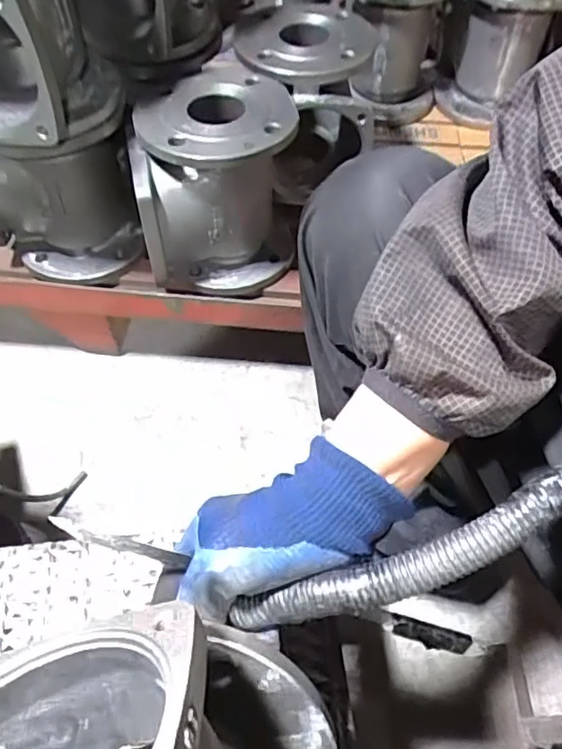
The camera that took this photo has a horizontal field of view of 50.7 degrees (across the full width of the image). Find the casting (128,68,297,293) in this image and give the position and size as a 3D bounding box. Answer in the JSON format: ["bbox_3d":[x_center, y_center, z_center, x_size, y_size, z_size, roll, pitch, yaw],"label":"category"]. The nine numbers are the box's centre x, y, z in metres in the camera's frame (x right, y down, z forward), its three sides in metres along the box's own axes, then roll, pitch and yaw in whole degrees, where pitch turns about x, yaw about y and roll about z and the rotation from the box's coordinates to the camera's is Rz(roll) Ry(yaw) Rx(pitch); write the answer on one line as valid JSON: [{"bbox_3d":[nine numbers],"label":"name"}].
[{"bbox_3d":[-0.077,-0.226,0.726,0.178,0.204,0.173,-4,53,-3],"label":"casting"}]

